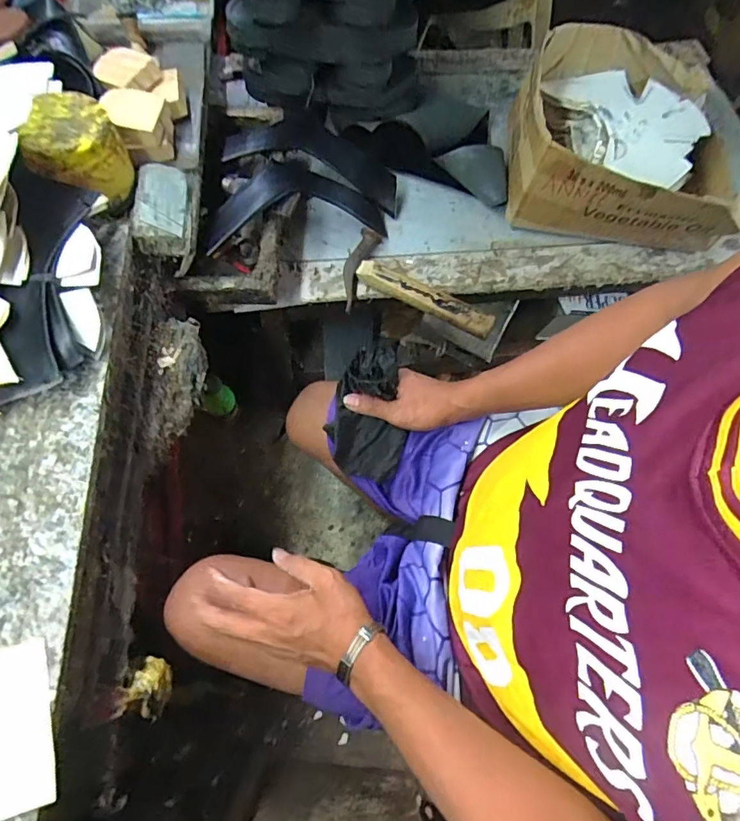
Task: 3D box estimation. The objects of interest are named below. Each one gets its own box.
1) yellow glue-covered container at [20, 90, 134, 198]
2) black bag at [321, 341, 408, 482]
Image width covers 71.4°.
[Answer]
[{"bbox_3d":[-0.306,-0.271,0.544,0.089,0.079,0.091,1,68,-2],"label":"yellow glue-covered container"},{"bbox_3d":[-0.001,0.008,0.642,0.096,0.203,0.030,6,36,0],"label":"black bag"}]

